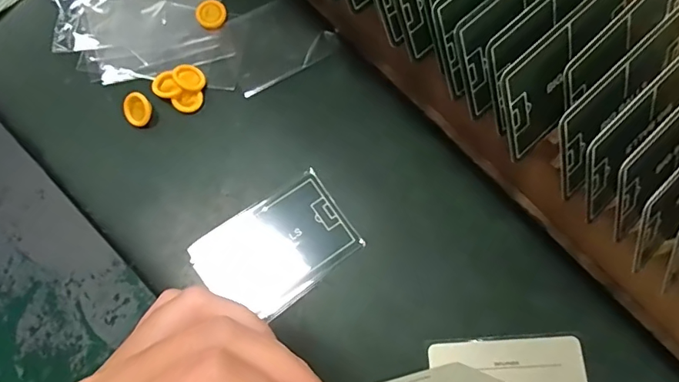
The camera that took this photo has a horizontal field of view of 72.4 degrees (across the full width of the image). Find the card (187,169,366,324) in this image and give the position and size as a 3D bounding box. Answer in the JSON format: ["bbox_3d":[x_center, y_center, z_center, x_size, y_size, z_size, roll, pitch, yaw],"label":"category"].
[{"bbox_3d":[-0.036,0.034,0.273,0.087,0.004,0.061,-35,76,-14],"label":"card"}]

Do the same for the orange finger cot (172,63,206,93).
[{"bbox_3d":[-0.097,-0.073,0.302,0.018,0.005,0.019,-36,97,-27],"label":"orange finger cot"}]

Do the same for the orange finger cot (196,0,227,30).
[{"bbox_3d":[-0.089,-0.122,0.320,0.020,0.006,0.020,0,74,0],"label":"orange finger cot"}]

